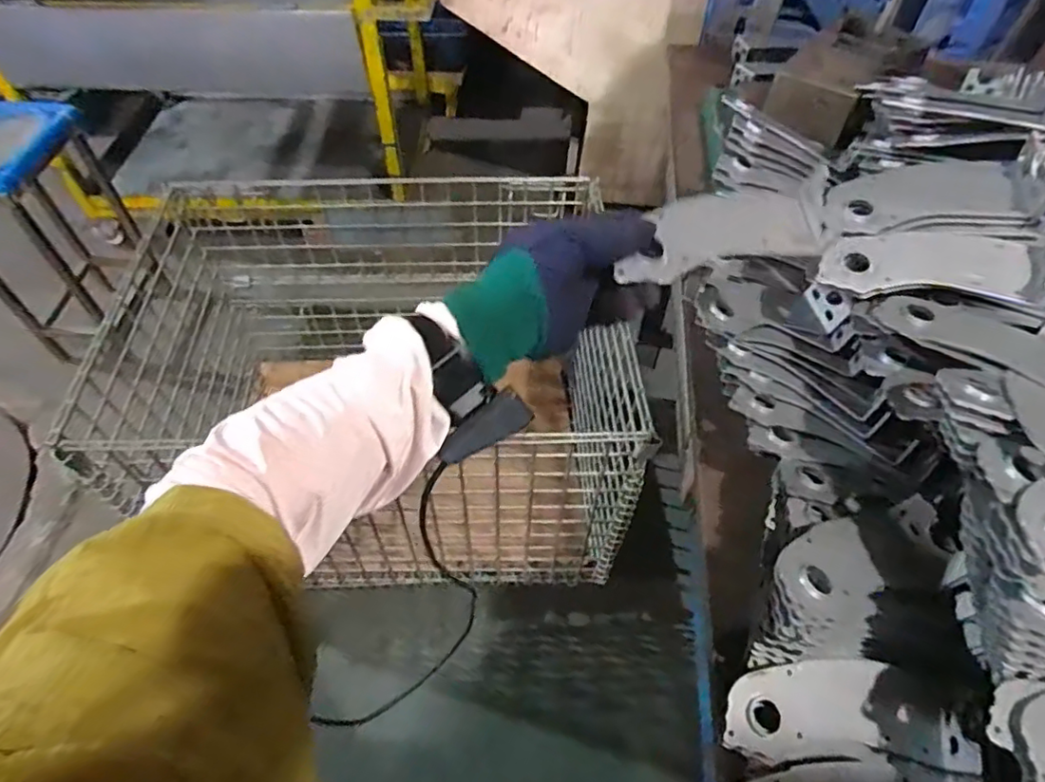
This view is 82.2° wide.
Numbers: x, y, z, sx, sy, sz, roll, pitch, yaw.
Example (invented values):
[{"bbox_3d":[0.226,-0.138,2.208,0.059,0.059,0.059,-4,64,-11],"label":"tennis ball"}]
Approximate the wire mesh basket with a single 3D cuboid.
[{"bbox_3d":[-0.249,-0.048,1.170,0.842,0.502,0.685,-1,52,0],"label":"wire mesh basket"}]

